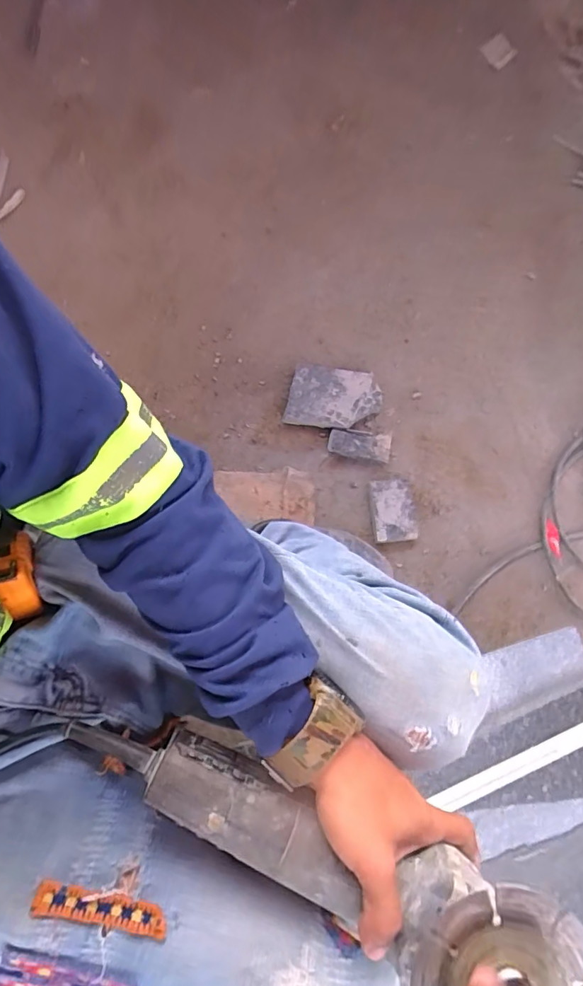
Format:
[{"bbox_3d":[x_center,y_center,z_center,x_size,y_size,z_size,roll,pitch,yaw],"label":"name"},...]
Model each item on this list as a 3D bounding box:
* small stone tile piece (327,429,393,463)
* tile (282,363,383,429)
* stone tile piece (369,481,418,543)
[{"bbox_3d":[0.130,-0.092,0.885,0.117,0.011,0.050,10,92,0],"label":"small stone tile piece"},{"bbox_3d":[0.081,-0.183,0.882,0.174,0.023,0.115,7,80,-4],"label":"tile"},{"bbox_3d":[0.190,0.033,0.865,0.080,0.025,0.110,-6,82,-6],"label":"stone tile piece"}]

